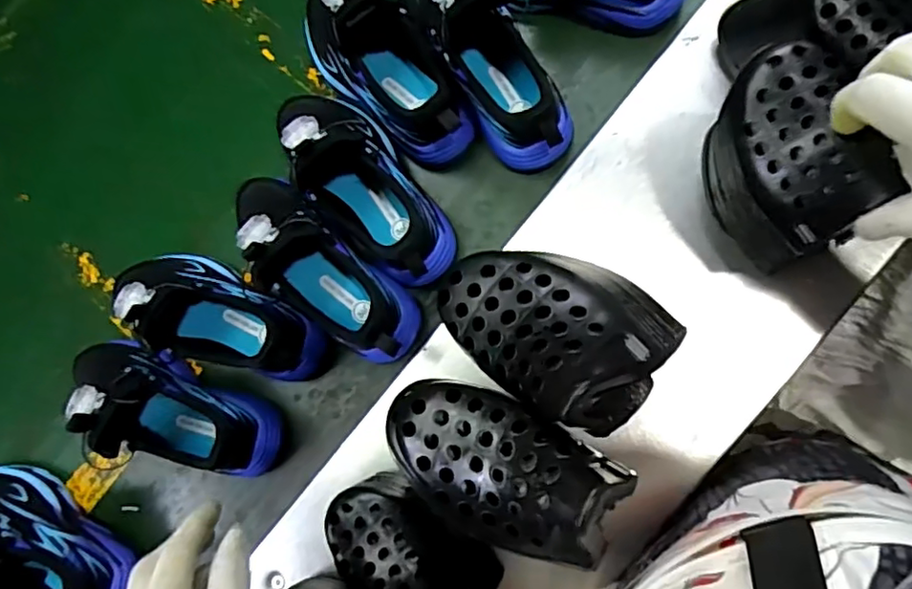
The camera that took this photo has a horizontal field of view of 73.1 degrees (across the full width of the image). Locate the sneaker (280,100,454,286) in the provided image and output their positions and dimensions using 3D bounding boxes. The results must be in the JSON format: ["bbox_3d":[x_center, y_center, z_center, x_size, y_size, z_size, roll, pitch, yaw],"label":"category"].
[{"bbox_3d":[-0.079,-0.093,0.509,0.086,0.125,0.190,-34,81,3],"label":"sneaker"}]

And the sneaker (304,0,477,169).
[{"bbox_3d":[-0.068,-0.203,0.530,0.209,0.130,0.075,44,91,10],"label":"sneaker"}]

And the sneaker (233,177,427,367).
[{"bbox_3d":[-0.122,-0.026,0.502,0.206,0.132,0.062,41,91,10],"label":"sneaker"}]

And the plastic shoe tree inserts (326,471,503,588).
[{"bbox_3d":[-0.035,0.188,0.447,0.081,0.089,0.126,-44,80,2],"label":"plastic shoe tree inserts"}]

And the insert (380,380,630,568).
[{"bbox_3d":[0.021,0.098,0.342,0.142,0.071,0.075,21,88,9],"label":"insert"}]

